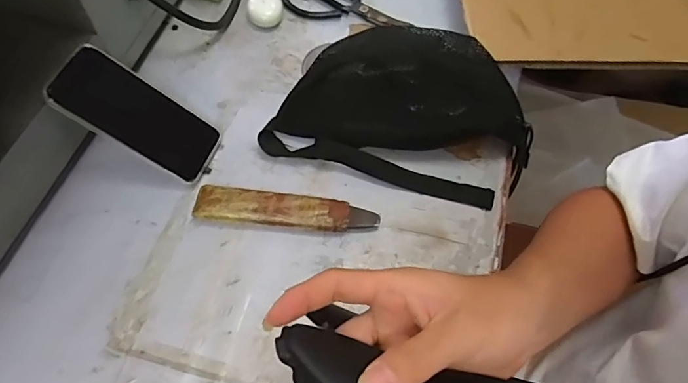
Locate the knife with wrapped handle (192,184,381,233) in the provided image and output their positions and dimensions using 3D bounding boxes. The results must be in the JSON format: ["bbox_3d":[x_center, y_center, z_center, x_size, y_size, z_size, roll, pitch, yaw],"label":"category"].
[{"bbox_3d":[-0.059,0.019,0.492,0.187,0.017,0.039,6,61,1],"label":"knife with wrapped handle"}]

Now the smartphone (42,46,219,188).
[{"bbox_3d":[-0.210,-0.081,0.495,0.162,0.015,0.086,33,60,-25],"label":"smartphone"}]

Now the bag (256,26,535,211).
[{"bbox_3d":[0.066,-0.096,0.513,0.286,0.094,0.159,14,61,6],"label":"bag"}]

